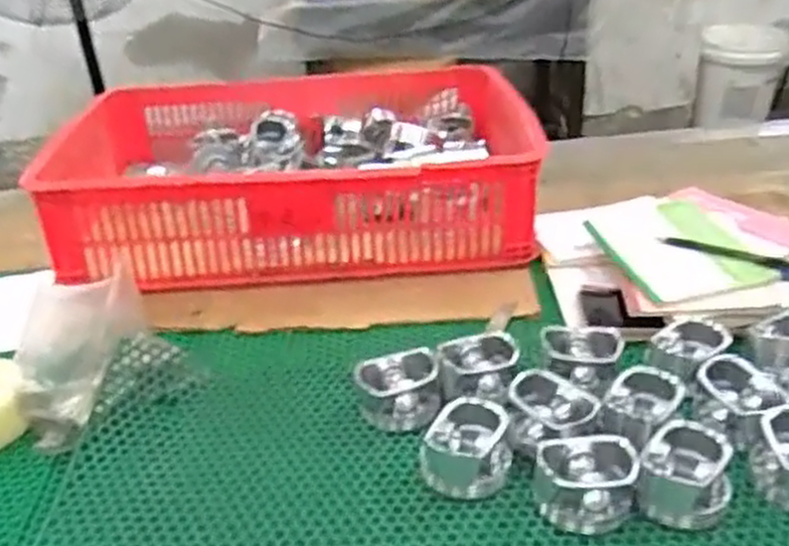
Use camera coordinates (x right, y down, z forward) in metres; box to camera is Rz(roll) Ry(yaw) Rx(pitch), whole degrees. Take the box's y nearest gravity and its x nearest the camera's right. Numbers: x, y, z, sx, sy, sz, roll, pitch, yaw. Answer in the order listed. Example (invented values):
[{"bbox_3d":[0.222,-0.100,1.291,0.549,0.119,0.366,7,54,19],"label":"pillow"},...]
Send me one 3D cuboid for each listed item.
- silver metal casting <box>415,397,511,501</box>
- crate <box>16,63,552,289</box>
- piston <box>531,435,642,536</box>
[{"bbox_3d":[0.060,0.144,0.668,0.074,0.058,0.070,5,30,17],"label":"silver metal casting"},{"bbox_3d":[-0.136,-0.146,1.116,0.581,0.156,0.431,-5,29,-1],"label":"crate"},{"bbox_3d":[0.151,0.164,0.629,0.077,0.046,0.069,9,32,23],"label":"piston"}]

